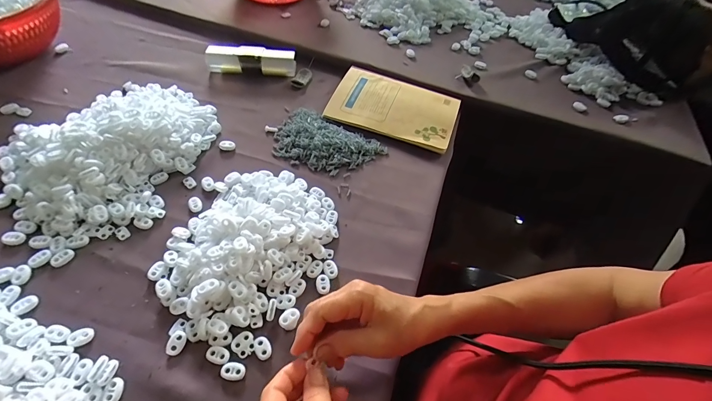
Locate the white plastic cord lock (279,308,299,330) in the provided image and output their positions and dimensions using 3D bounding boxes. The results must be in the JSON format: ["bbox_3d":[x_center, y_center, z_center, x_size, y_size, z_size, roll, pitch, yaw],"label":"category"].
[{"bbox_3d":[-0.069,0.124,0.359,0.017,0.011,0.021,33,58,19],"label":"white plastic cord lock"}]

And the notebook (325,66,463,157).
[{"bbox_3d":[0.065,-0.162,0.574,0.204,0.009,0.138,19,54,9],"label":"notebook"}]

